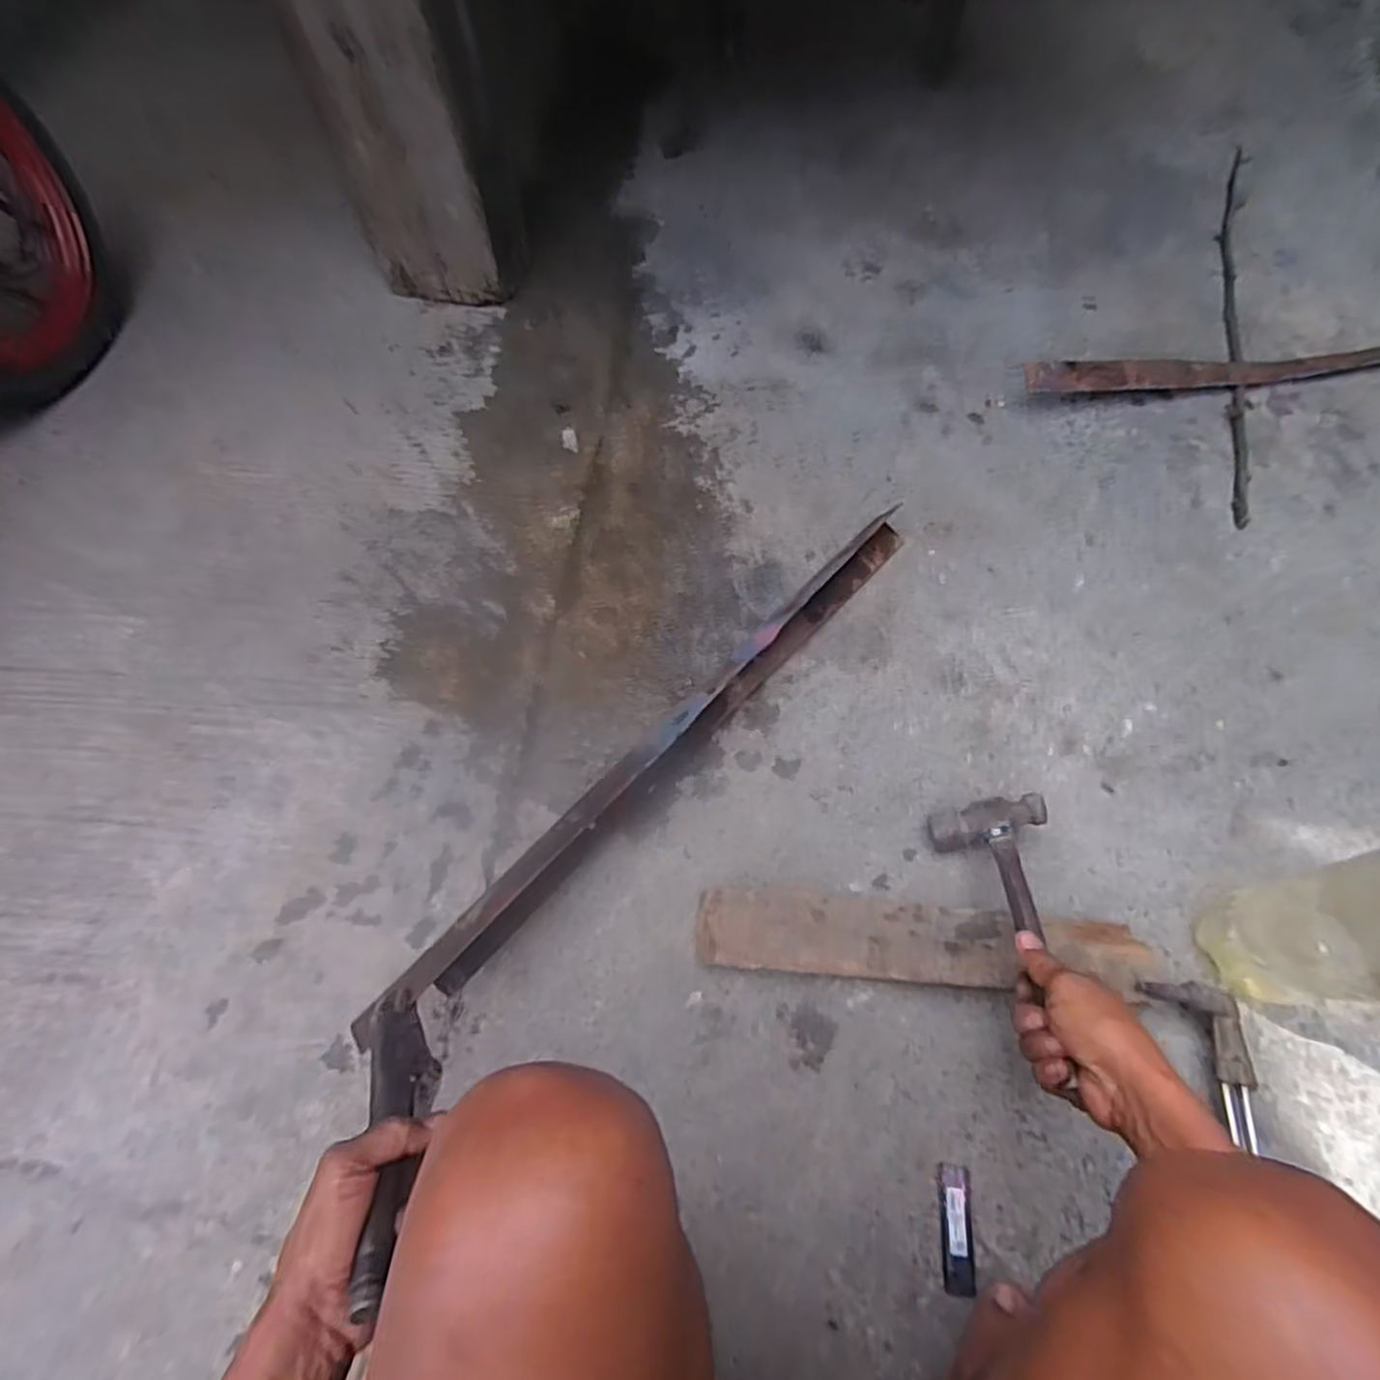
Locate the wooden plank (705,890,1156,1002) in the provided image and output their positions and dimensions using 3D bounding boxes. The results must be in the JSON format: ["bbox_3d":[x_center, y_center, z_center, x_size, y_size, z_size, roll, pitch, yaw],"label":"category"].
[{"bbox_3d":[0.211,0.235,0.627,0.399,0.054,0.075,3,62,4],"label":"wooden plank"}]

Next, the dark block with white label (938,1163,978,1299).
[{"bbox_3d":[0.213,0.427,0.538,0.025,0.013,0.083,5,62,4],"label":"dark block with white label"}]

